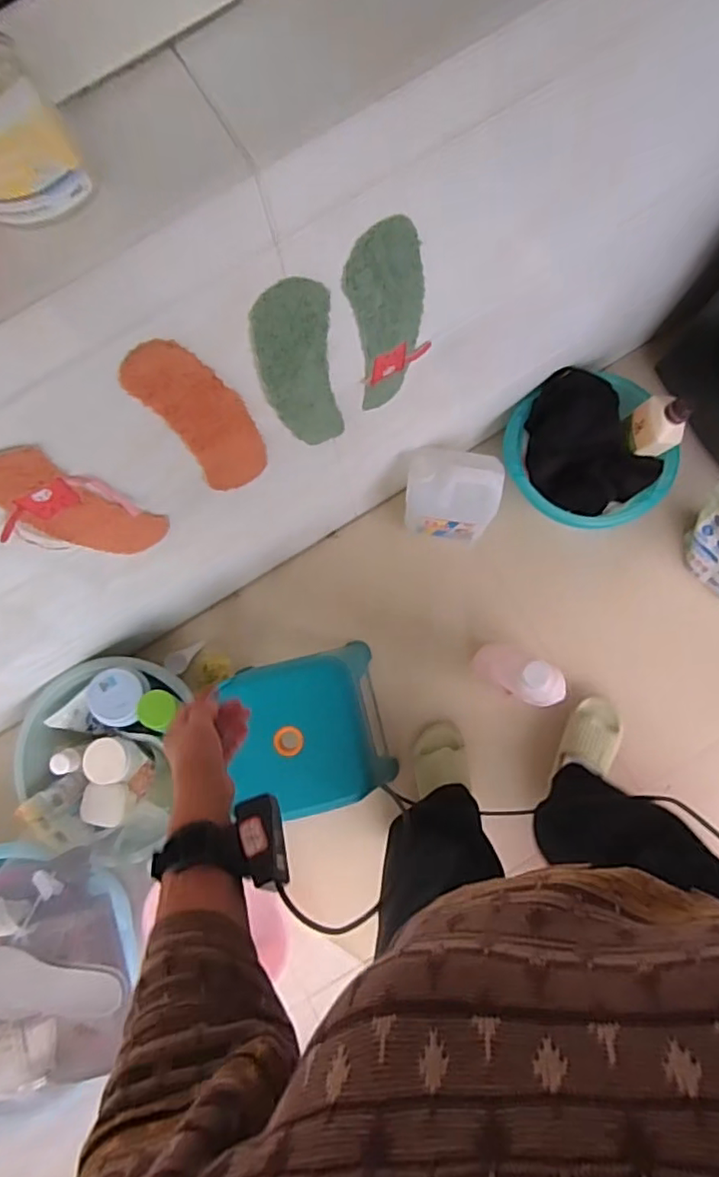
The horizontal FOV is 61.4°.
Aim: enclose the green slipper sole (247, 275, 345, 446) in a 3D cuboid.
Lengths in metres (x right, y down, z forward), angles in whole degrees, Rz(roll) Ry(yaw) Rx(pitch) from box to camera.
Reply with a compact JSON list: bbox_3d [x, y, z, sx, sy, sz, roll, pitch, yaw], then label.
[{"bbox_3d":[-0.063,-0.241,0.698,0.088,0.326,0.012,-31,81,-1],"label":"green slipper sole"}]

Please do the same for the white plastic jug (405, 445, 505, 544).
[{"bbox_3d":[0.180,-0.176,1.192,0.169,0.229,0.118,9,83,5],"label":"white plastic jug"}]

